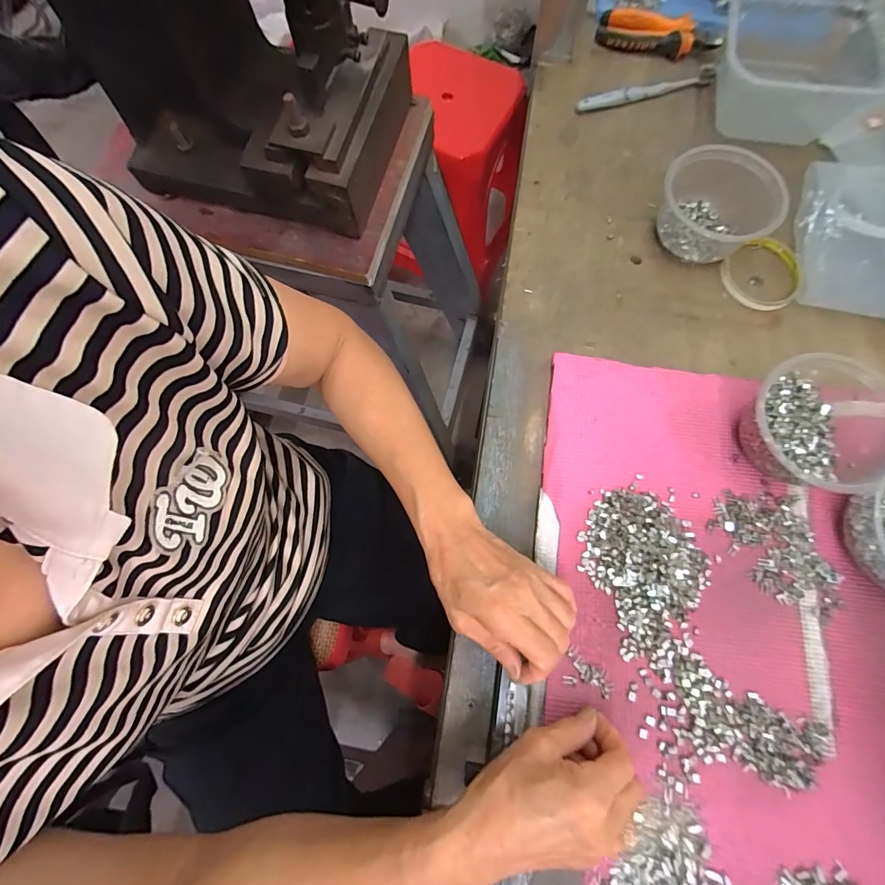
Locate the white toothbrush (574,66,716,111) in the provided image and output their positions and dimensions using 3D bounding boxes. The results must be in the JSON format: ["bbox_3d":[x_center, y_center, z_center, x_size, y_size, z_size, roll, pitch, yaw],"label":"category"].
[{"bbox_3d":[0.252,-0.438,0.515,0.180,0.013,0.019,-15,75,-4],"label":"white toothbrush"}]

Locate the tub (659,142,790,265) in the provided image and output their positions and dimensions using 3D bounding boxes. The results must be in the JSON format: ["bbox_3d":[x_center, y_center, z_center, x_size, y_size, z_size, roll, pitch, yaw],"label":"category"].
[{"bbox_3d":[0.280,-0.238,0.433,0.111,0.063,0.101,-1,74,2],"label":"tub"}]

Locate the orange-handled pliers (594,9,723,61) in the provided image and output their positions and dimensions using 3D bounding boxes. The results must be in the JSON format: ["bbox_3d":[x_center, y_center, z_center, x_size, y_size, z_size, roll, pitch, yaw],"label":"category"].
[{"bbox_3d":[0.274,-0.519,0.529,0.147,0.028,0.049,14,75,4],"label":"orange-handled pliers"}]

